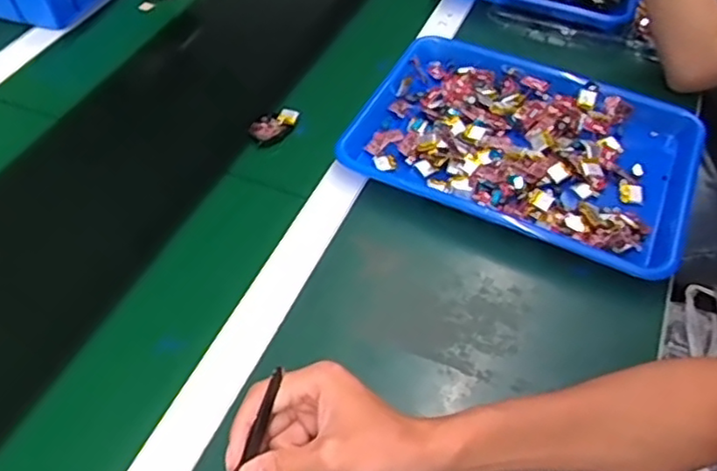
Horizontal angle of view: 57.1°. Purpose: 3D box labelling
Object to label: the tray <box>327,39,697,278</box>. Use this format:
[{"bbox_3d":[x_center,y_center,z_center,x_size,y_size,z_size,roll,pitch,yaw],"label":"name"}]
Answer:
[{"bbox_3d":[0.171,-0.090,0.686,0.338,0.050,0.244,20,53,17],"label":"tray"}]

